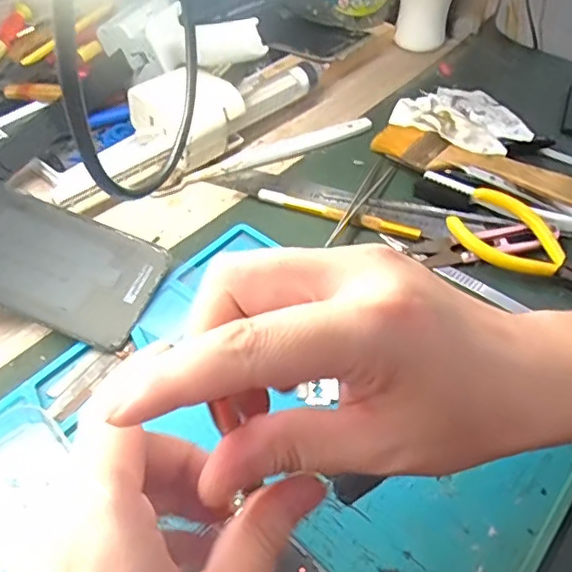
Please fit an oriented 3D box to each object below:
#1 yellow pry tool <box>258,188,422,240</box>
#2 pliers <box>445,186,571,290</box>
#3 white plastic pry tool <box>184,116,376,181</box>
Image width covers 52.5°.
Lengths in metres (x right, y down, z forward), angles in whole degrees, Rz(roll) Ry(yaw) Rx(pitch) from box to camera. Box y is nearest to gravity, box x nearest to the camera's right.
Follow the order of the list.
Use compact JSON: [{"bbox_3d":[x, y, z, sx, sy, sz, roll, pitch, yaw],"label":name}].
[{"bbox_3d":[0.036,-0.050,0.405,0.115,0.008,0.012,15,50,11],"label":"yellow pry tool"},{"bbox_3d":[0.161,-0.024,0.372,0.110,0.019,0.051,32,56,24],"label":"pliers"},{"bbox_3d":[-0.004,-0.109,0.452,0.150,0.010,0.016,-18,52,-16],"label":"white plastic pry tool"}]

